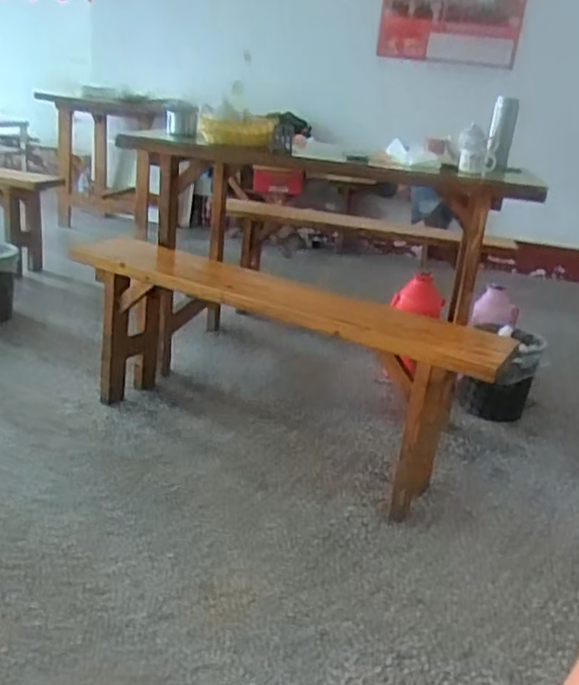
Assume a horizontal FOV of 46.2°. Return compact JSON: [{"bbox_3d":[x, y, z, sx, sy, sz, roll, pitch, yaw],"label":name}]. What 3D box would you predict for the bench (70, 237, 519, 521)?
[{"bbox_3d":[-0.026,0.040,1.766,1.110,0.483,0.323,18,24,27],"label":"bench"}]

